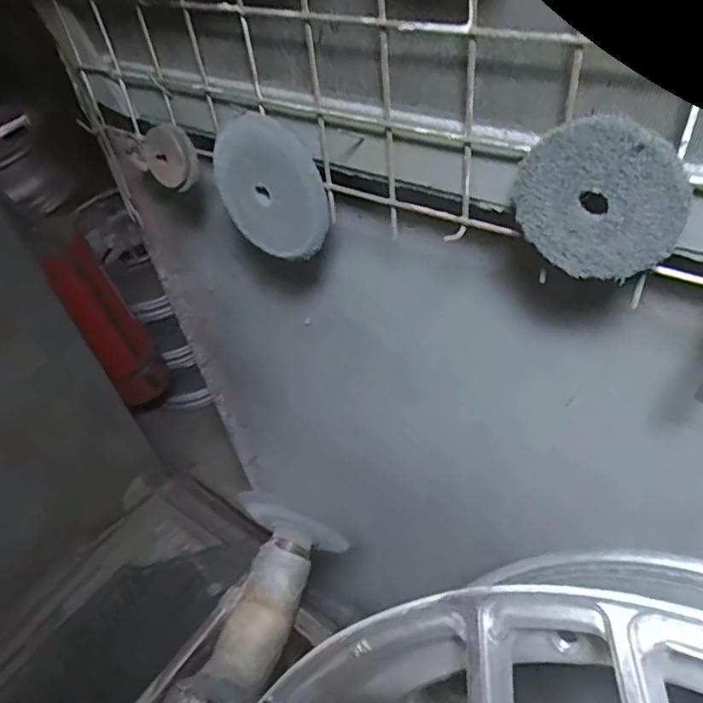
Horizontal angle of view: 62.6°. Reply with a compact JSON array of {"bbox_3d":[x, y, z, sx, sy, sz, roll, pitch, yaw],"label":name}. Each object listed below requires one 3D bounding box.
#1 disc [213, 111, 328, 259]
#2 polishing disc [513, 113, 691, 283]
[{"bbox_3d":[-0.063,-0.122,0.442,0.098,0.108,0.010,-2,27,38],"label":"disc"},{"bbox_3d":[0.124,-0.076,0.296,0.081,0.081,0.008,21,51,27],"label":"polishing disc"}]

